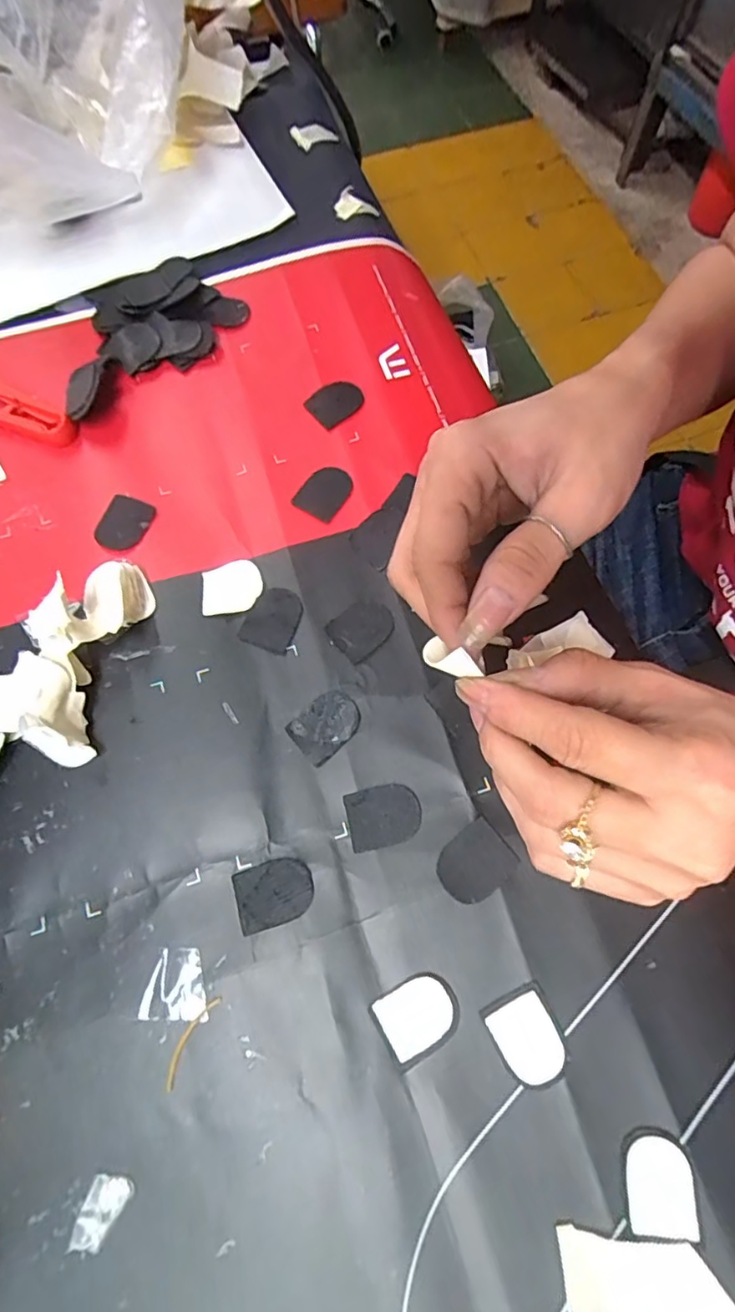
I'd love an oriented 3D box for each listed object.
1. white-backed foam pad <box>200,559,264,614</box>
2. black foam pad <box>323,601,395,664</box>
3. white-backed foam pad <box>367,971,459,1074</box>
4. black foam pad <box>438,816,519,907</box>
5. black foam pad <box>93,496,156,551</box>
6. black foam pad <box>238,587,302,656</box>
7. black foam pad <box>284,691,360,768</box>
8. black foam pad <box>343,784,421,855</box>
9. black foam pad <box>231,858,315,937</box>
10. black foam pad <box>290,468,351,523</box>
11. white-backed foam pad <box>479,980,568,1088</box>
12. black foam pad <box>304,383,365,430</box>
[{"bbox_3d":[-0.074,-0.038,0.316,0.032,0.007,0.027,-7,69,-1],"label":"white-backed foam pad"},{"bbox_3d":[-0.003,-0.015,0.307,0.033,0.004,0.028,-36,72,-11],"label":"black foam pad"},{"bbox_3d":[0.021,0.150,0.242,0.034,0.004,0.027,-30,71,-9],"label":"white-backed foam pad"},{"bbox_3d":[0.048,0.094,0.263,0.034,0.004,0.027,-39,72,-12],"label":"black foam pad"},{"bbox_3d":[-0.140,-0.075,0.332,0.027,0.004,0.034,21,71,10],"label":"black foam pad"},{"bbox_3d":[-0.051,-0.020,0.312,0.027,0.004,0.035,19,71,9],"label":"black foam pad"},{"bbox_3d":[-0.021,0.034,0.289,0.034,0.004,0.027,-40,73,-13],"label":"black foam pad"},{"bbox_3d":[0.008,0.075,0.272,0.034,0.004,0.027,-14,69,-3],"label":"black foam pad"},{"bbox_3d":[-0.042,0.106,0.262,0.034,0.004,0.027,-19,69,-5],"label":"black foam pad"},{"bbox_3d":[-0.025,-0.096,0.340,0.027,0.004,0.032,31,73,13],"label":"black foam pad"},{"bbox_3d":[0.066,0.156,0.238,0.026,0.004,0.033,-24,70,-7],"label":"white-backed foam pad"},{"bbox_3d":[-0.020,-0.158,0.361,0.032,0.004,0.026,-37,72,-12],"label":"black foam pad"}]

